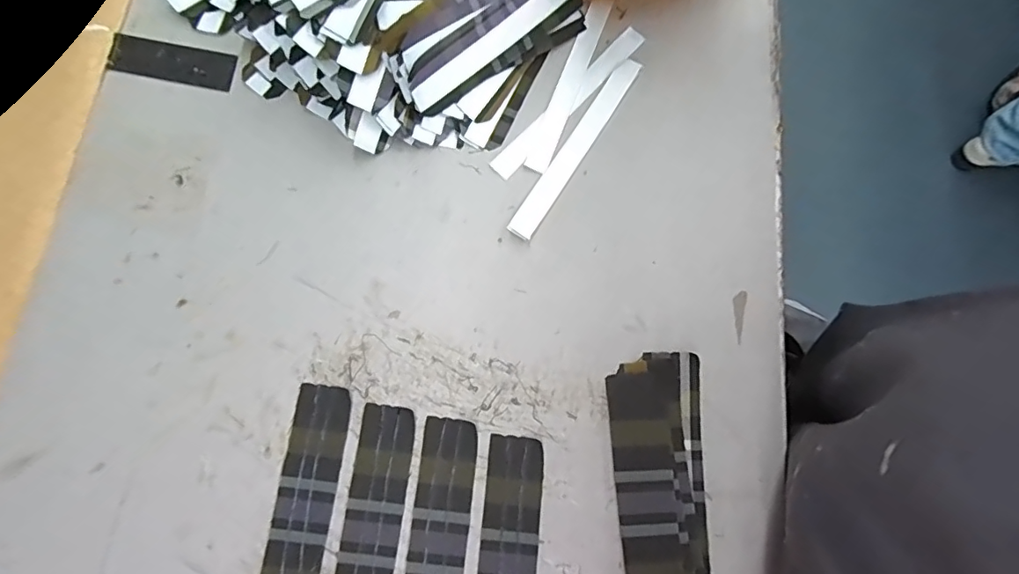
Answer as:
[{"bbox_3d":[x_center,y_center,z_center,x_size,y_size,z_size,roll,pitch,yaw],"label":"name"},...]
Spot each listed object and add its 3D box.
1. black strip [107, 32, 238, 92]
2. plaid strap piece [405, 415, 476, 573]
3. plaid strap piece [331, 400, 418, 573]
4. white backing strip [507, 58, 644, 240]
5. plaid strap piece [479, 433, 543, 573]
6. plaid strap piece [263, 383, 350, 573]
[{"bbox_3d":[-0.235,-0.158,0.352,0.087,0.004,0.028,11,77,2],"label":"black strip"},{"bbox_3d":[-0.040,0.145,0.276,0.032,0.004,0.140,6,77,1],"label":"plaid strap piece"},{"bbox_3d":[-0.077,0.138,0.280,0.034,0.004,0.140,7,77,1],"label":"plaid strap piece"},{"bbox_3d":[0.043,-0.092,0.330,0.017,0.011,0.140,32,78,7],"label":"white backing strip"},{"bbox_3d":[-0.001,0.155,0.275,0.032,0.004,0.139,5,77,1],"label":"plaid strap piece"},{"bbox_3d":[-0.115,0.126,0.280,0.030,0.004,0.138,7,77,1],"label":"plaid strap piece"}]

